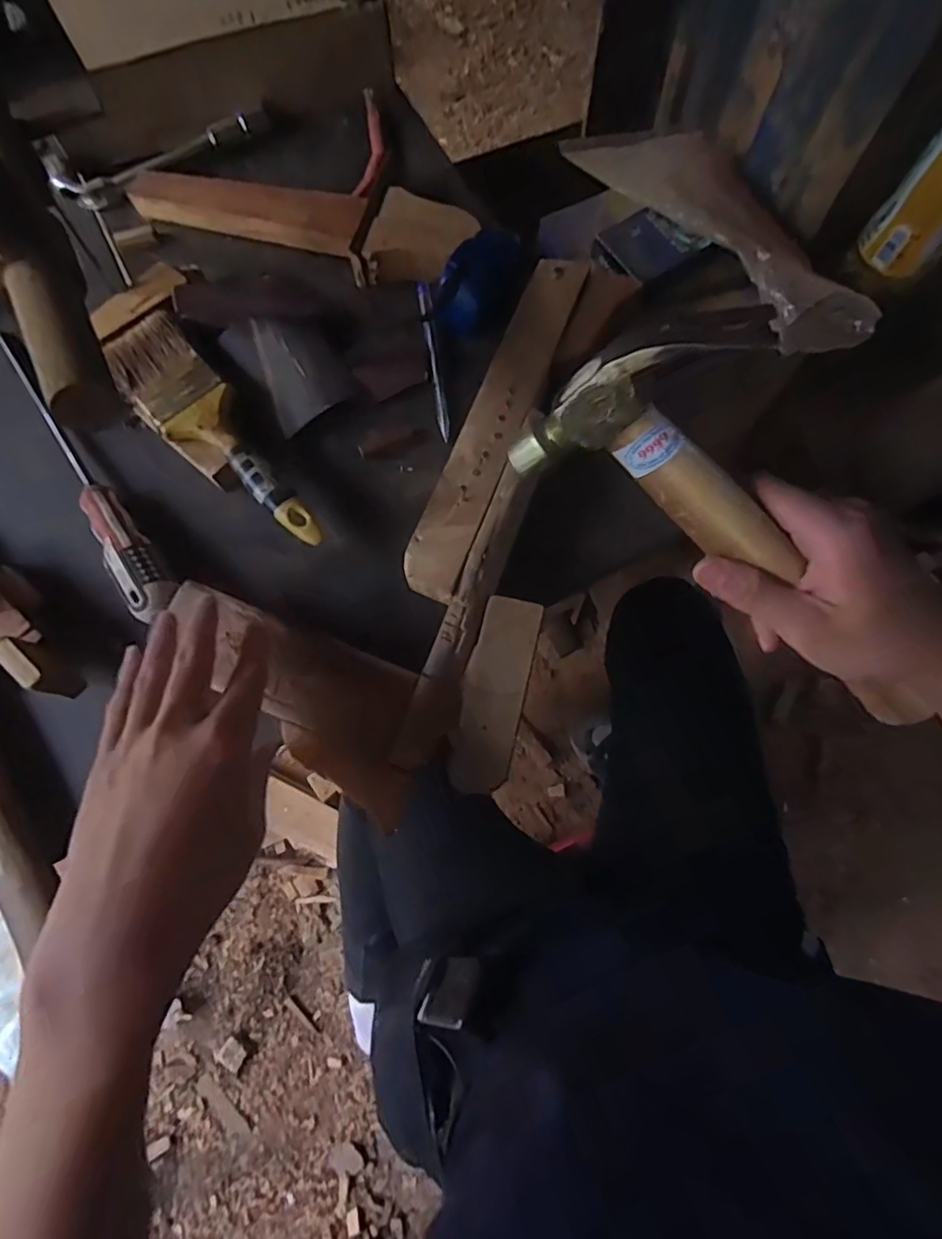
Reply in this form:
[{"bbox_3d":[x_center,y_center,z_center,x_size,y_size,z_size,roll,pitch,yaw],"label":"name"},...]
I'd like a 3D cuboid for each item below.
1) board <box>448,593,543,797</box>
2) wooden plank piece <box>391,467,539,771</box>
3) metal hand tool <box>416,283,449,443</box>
[{"bbox_3d":[0.014,0.045,0.368,0.037,0.013,0.117,13,75,4],"label":"board"},{"bbox_3d":[0.000,-0.004,0.377,0.025,0.017,0.200,20,76,5],"label":"wooden plank piece"},{"bbox_3d":[-0.030,-0.202,0.461,0.010,0.007,0.138,-7,75,-2],"label":"metal hand tool"}]

